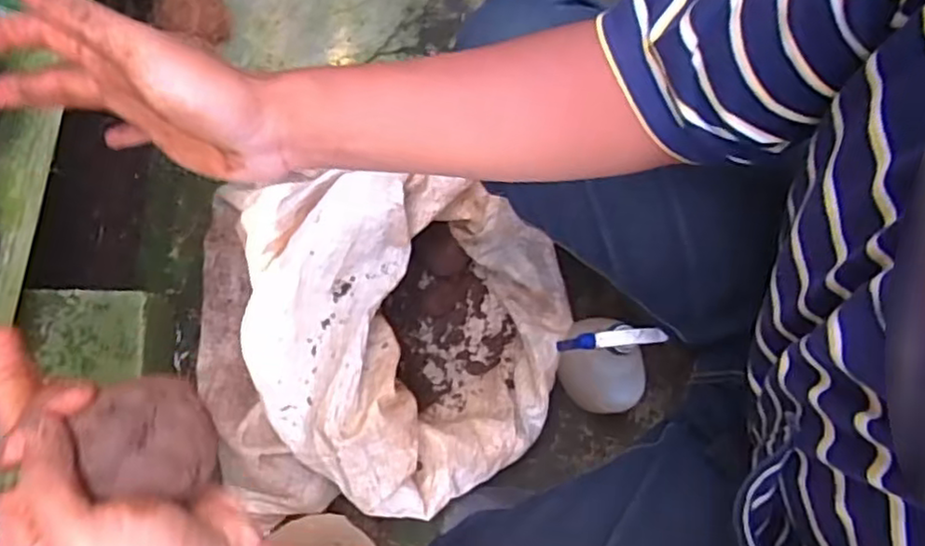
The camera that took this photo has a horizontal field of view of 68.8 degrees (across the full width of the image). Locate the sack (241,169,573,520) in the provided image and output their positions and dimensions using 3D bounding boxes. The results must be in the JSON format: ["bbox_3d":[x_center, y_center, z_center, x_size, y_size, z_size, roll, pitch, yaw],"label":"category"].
[{"bbox_3d":[-0.069,0.084,0.776,0.343,0.201,0.312,21,81,3],"label":"sack"}]

